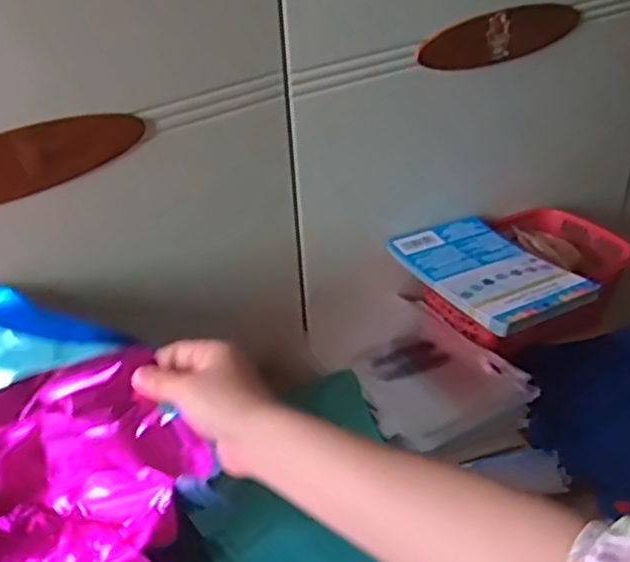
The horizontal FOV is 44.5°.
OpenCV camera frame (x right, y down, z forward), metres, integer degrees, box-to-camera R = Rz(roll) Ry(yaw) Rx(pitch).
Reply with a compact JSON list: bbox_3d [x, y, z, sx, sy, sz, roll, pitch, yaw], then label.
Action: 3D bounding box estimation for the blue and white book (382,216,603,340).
[{"bbox_3d":[0.166,-0.015,0.742,0.122,0.021,0.191,-20,38,-22],"label":"blue and white book"}]

